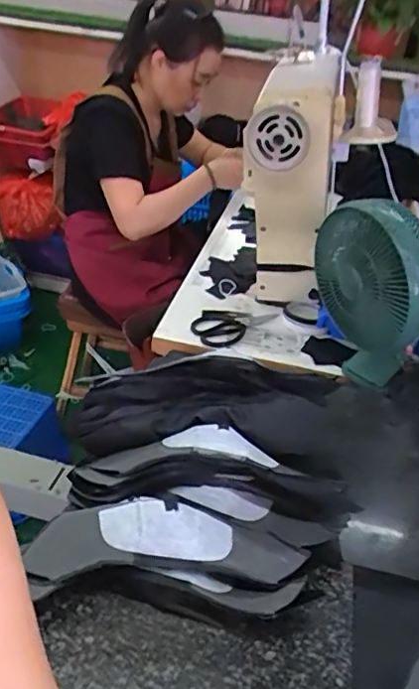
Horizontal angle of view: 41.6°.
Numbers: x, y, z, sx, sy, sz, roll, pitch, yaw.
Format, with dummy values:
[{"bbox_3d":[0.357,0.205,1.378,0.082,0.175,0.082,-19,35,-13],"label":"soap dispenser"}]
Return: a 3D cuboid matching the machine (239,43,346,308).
[{"bbox_3d":[0.162,-0.360,1.240,0.176,0.458,0.465,8,33,1],"label":"machine"}]

